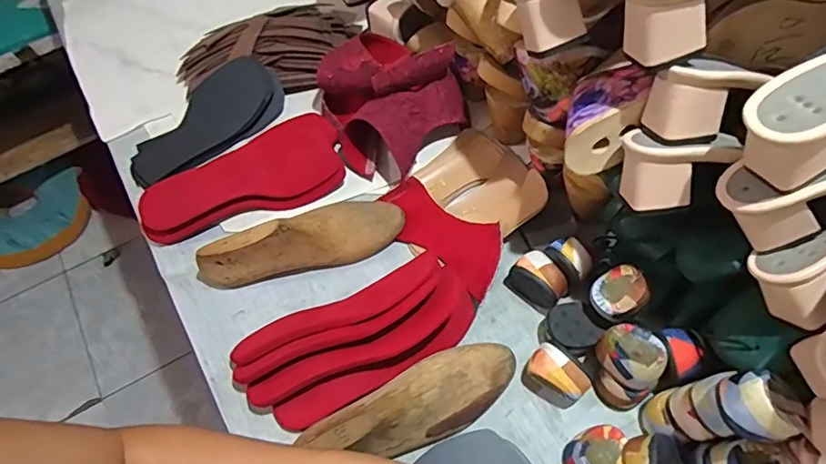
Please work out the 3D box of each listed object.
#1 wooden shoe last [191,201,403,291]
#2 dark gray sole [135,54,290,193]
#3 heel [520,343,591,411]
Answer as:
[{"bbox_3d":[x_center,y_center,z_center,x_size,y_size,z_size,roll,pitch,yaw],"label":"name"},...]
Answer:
[{"bbox_3d":[-0.131,0.005,0.617,0.237,0.071,0.073,-22,63,-9],"label":"wooden shoe last"},{"bbox_3d":[-0.280,-0.143,0.733,0.098,0.033,0.225,44,86,9],"label":"dark gray sole"},{"bbox_3d":[0.146,0.151,0.555,0.061,0.050,0.040,40,70,21],"label":"heel"}]

